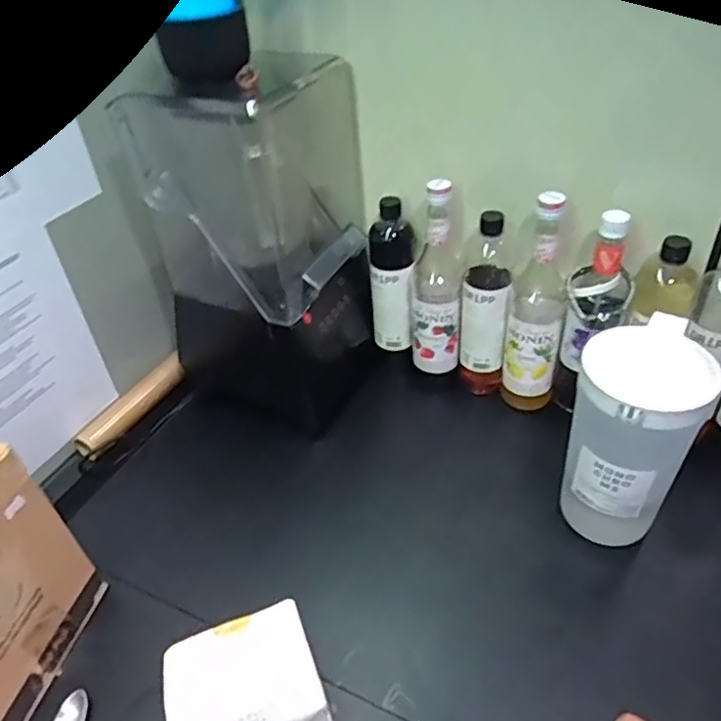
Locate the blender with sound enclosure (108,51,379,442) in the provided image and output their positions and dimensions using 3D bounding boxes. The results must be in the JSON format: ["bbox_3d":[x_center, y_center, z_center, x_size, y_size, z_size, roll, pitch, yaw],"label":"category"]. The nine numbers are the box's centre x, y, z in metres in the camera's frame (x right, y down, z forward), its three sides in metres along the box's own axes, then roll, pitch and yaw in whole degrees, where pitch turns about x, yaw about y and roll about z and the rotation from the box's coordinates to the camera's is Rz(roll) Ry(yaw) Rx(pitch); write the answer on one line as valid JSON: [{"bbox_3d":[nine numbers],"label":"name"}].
[{"bbox_3d":[-0.127,-0.166,0.830,0.261,0.408,0.230,16,44,24],"label":"blender with sound enclosure"}]

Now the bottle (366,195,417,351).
[{"bbox_3d":[0.048,-0.117,0.872,0.069,0.226,0.067,-2,39,3],"label":"bottle"}]

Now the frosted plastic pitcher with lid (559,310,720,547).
[{"bbox_3d":[0.291,0.084,0.659,0.119,0.243,0.144,15,43,22],"label":"frosted plastic pitcher with lid"}]

